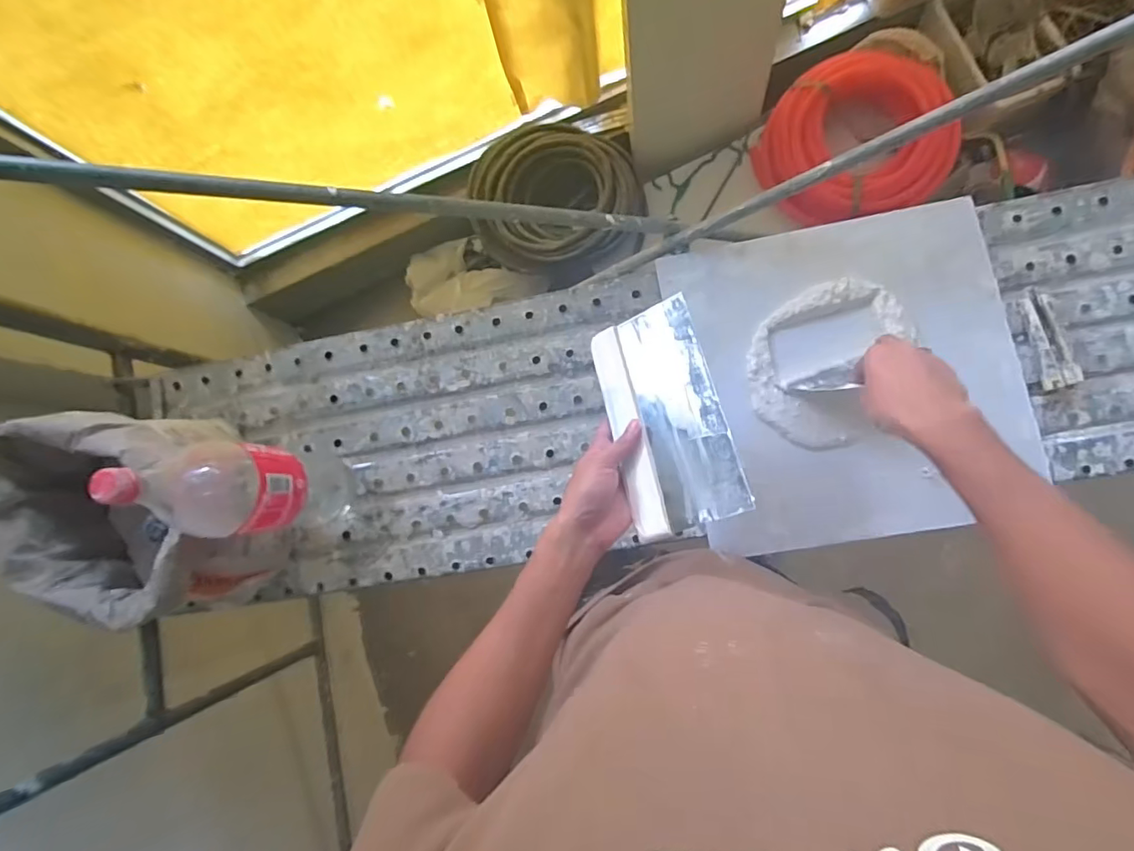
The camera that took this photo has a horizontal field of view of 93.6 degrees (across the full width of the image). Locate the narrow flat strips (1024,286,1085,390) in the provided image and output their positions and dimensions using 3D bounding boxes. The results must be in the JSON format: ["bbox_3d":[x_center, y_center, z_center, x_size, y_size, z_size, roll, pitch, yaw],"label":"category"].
[{"bbox_3d":[0.625,-0.115,0.693,0.038,0.021,0.135,-10,83,6],"label":"narrow flat strips"}]

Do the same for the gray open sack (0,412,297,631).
[{"bbox_3d":[-0.519,0.109,0.681,0.222,0.289,0.208,32,89,9],"label":"gray open sack"}]

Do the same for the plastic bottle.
[{"bbox_3d":[-0.372,0.078,0.627,0.107,0.354,0.110,0,84,7],"label":"plastic bottle"}]

